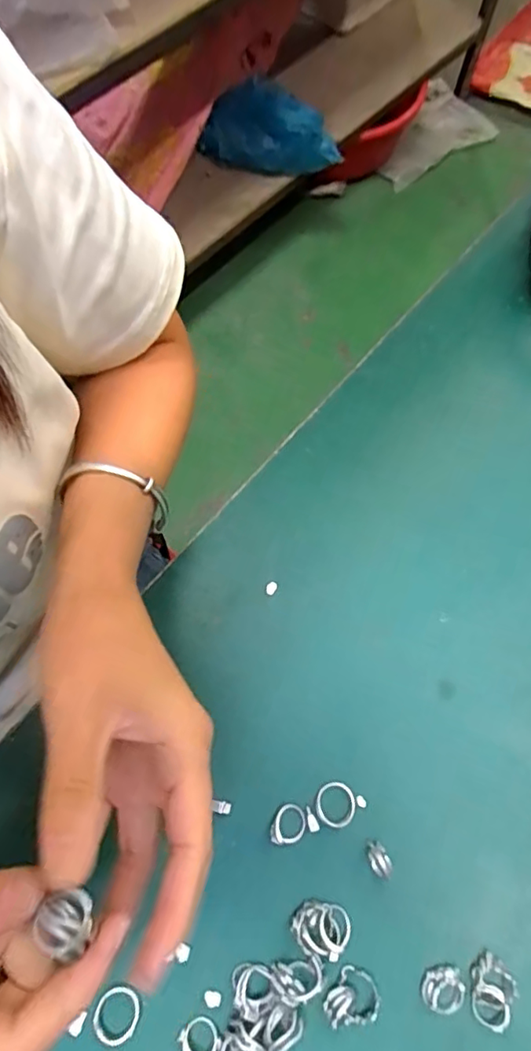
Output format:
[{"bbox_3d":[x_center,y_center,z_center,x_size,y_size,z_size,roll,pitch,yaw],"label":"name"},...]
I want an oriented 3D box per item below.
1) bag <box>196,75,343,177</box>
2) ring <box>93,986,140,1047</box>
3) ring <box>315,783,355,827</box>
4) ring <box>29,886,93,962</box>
[{"bbox_3d":[0.003,-0.767,1.087,0.289,0.179,0.082,15,71,4],"label":"bag"},{"bbox_3d":[-0.074,0.243,0.274,0.022,0.004,0.023,1,70,-2],"label":"ring"},{"bbox_3d":[0.040,0.157,0.312,0.022,0.005,0.022,1,70,-2],"label":"ring"},{"bbox_3d":[-0.062,0.123,0.170,0.017,0.010,0.018,1,70,-2],"label":"ring"}]

